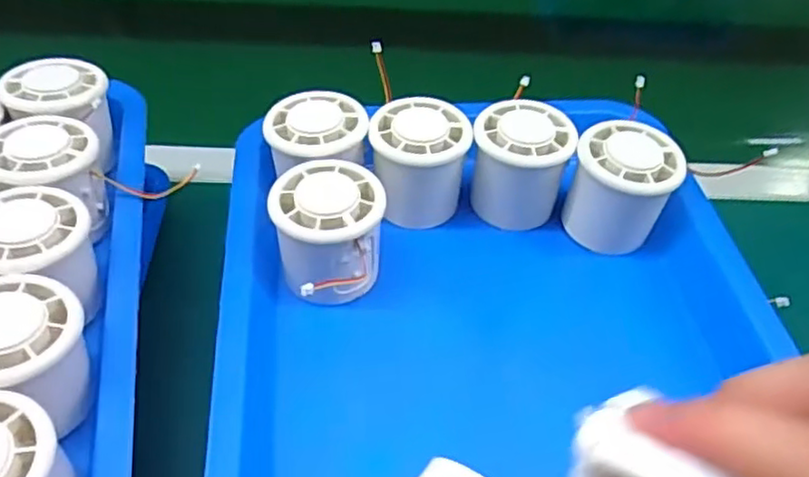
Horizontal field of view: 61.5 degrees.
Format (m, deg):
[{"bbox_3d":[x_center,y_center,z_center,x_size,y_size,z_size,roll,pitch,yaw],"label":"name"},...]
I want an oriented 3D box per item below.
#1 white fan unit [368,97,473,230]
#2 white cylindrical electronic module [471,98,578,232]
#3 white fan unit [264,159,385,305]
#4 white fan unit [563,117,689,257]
[{"bbox_3d":[0.008,-0.042,0.394,0.053,0.055,0.054,-1,46,-5],"label":"white fan unit"},{"bbox_3d":[0.066,-0.042,0.394,0.052,0.055,0.051,2,46,-2],"label":"white cylindrical electronic module"},{"bbox_3d":[-0.039,-0.003,0.350,0.054,0.049,0.056,2,46,-2],"label":"white fan unit"},{"bbox_3d":[0.121,-0.028,0.381,0.053,0.055,0.048,21,48,16],"label":"white fan unit"}]

